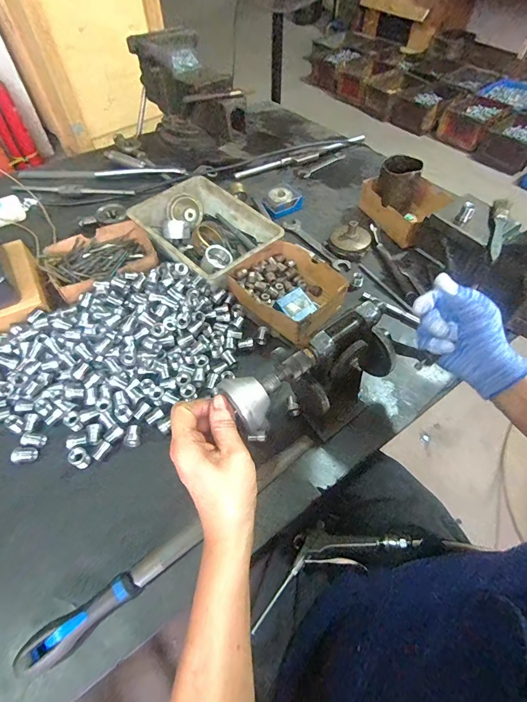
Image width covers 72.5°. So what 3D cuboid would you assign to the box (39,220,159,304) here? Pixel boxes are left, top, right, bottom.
[{"bbox_3d":[-0.279,-0.160,0.631,0.186,0.039,0.149,-36,62,-23],"label":"box"}]

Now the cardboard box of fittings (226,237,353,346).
[{"bbox_3d":[0.044,-0.108,0.602,0.175,0.051,0.157,36,62,23],"label":"cardboard box of fittings"}]

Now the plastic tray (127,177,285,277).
[{"bbox_3d":[-0.108,-0.216,0.655,0.170,0.063,0.242,-38,63,-23],"label":"plastic tray"}]

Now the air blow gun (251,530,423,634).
[{"bbox_3d":[0.097,0.294,0.507,0.229,0.023,0.093,-23,27,-3],"label":"air blow gun"}]

